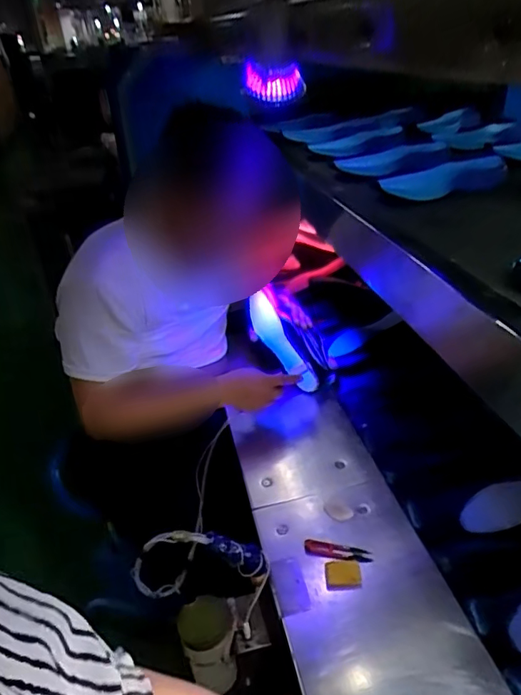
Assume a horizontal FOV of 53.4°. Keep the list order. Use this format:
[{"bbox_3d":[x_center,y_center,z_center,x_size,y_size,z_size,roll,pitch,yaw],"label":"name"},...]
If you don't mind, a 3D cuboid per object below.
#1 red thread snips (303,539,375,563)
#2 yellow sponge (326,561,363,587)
[{"bbox_3d":[0.117,0.311,0.789,0.102,0.005,0.028,5,33,15],"label":"red thread snips"},{"bbox_3d":[0.121,0.329,0.755,0.050,0.008,0.035,-5,32,0],"label":"yellow sponge"}]

